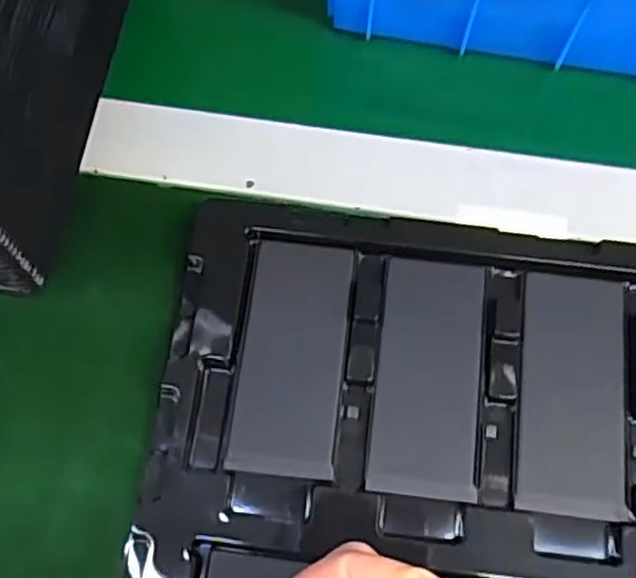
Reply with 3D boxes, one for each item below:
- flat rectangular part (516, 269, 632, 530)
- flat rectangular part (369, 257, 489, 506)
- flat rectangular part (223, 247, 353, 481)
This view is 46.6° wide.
[{"bbox_3d":[0.105,0.042,0.303,0.044,0.004,0.097,5,72,2],"label":"flat rectangular part"},{"bbox_3d":[0.046,0.035,0.305,0.044,0.004,0.097,6,72,3],"label":"flat rectangular part"},{"bbox_3d":[-0.010,0.028,0.308,0.042,0.004,0.098,6,72,2],"label":"flat rectangular part"}]

